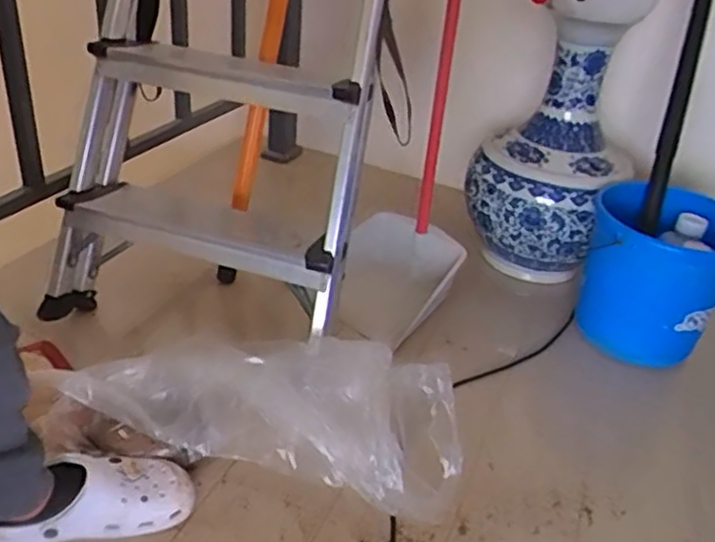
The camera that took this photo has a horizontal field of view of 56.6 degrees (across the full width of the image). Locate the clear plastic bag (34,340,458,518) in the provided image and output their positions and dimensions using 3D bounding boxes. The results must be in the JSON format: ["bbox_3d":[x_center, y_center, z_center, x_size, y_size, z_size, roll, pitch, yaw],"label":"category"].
[{"bbox_3d":[-0.125,0.191,0.873,0.516,0.150,0.177,9,31,8],"label":"clear plastic bag"}]

